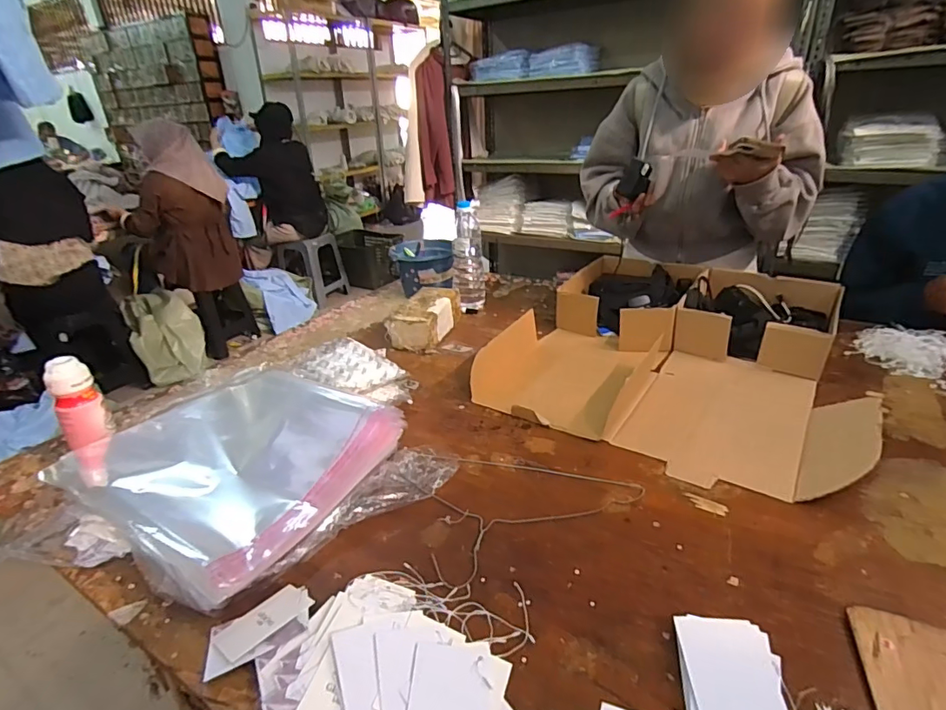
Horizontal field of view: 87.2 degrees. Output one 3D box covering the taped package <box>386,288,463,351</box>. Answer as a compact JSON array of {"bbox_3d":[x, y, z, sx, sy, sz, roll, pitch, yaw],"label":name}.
[{"bbox_3d":[-0.110,-0.087,1.164,0.115,0.080,0.195,2,28,13],"label":"taped package"}]

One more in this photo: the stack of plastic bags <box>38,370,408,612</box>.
[{"bbox_3d":[-0.364,0.142,0.737,0.419,0.075,0.327,14,32,31],"label":"stack of plastic bags"}]

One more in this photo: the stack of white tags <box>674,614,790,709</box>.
[{"bbox_3d":[0.233,0.293,0.443,0.087,0.026,0.105,3,28,13],"label":"stack of white tags"}]

